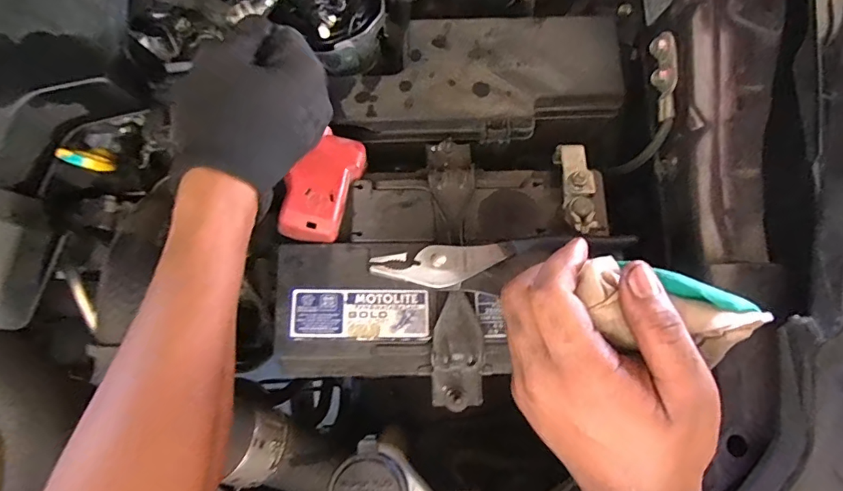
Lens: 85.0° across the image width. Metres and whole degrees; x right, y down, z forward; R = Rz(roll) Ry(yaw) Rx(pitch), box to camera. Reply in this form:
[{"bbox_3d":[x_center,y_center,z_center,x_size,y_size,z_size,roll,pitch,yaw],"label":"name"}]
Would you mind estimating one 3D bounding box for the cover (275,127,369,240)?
[{"bbox_3d":[-0.077,-0.047,0.368,0.052,0.024,0.090,18,77,4],"label":"cover"}]

